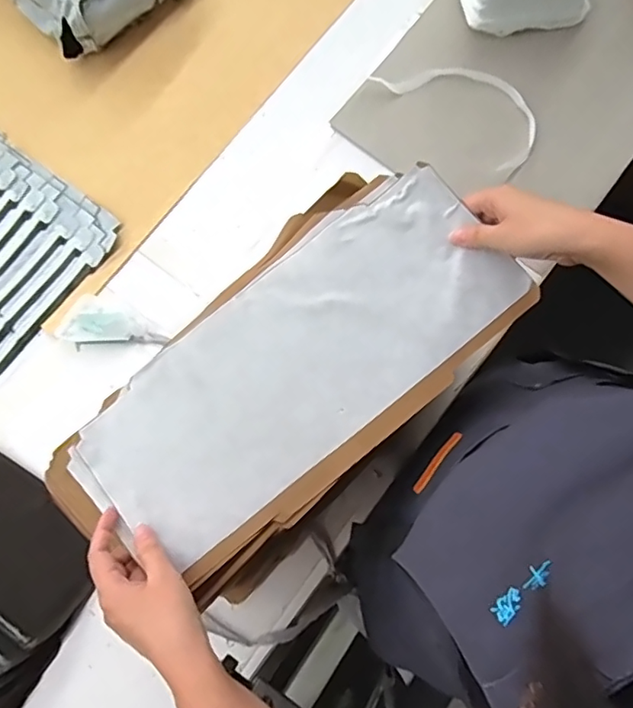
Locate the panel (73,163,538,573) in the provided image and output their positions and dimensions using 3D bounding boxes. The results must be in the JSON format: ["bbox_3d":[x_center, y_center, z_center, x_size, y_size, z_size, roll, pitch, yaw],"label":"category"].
[{"bbox_3d":[-0.017,0.004,0.509,0.409,0.023,0.170,-38,81,-3],"label":"panel"}]

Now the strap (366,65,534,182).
[{"bbox_3d":[0.202,-0.348,0.750,0.235,0.017,0.108,41,81,7],"label":"strap"}]

